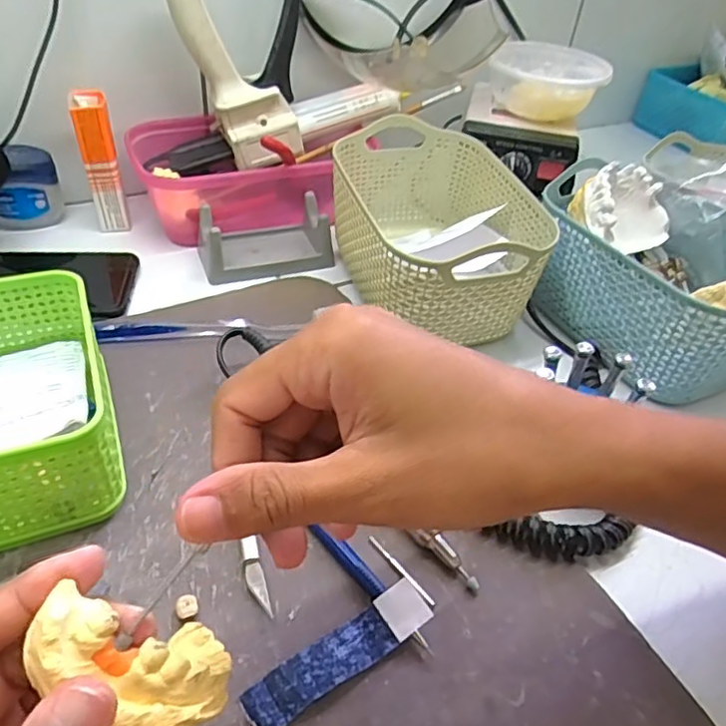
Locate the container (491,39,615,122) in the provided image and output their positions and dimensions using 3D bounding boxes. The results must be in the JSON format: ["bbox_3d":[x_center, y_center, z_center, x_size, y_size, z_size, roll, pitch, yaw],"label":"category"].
[{"bbox_3d":[0.157,-0.239,0.534,0.091,0.054,0.091,11,42,5],"label":"container"}]

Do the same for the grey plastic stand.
[{"bbox_3d":[-0.077,-0.100,0.472,0.096,0.035,0.066,-12,45,-19],"label":"grey plastic stand"}]

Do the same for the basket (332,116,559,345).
[{"bbox_3d":[0.049,-0.089,0.434,0.114,0.083,0.171,-7,44,-15],"label":"basket"}]

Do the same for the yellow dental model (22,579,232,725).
[{"bbox_3d":[-0.066,0.088,0.182,0.064,0.020,0.037,39,27,-35],"label":"yellow dental model"}]

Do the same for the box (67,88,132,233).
[{"bbox_3d":[-0.200,-0.151,0.471,0.025,0.097,0.039,-12,45,-20],"label":"box"}]

